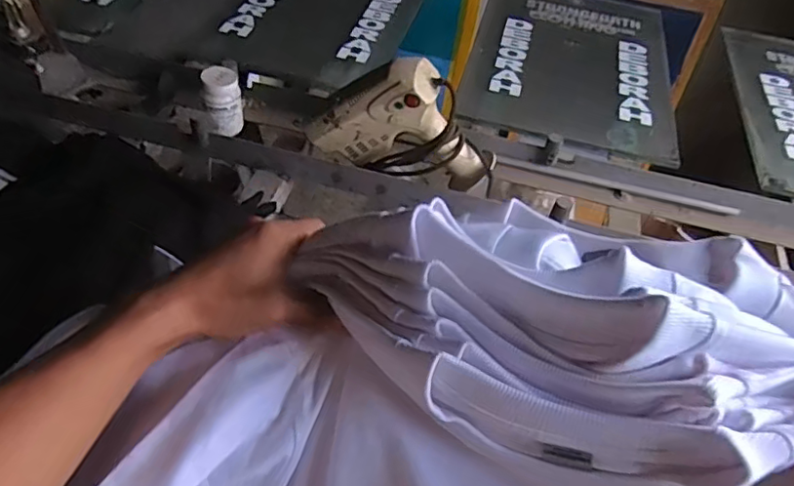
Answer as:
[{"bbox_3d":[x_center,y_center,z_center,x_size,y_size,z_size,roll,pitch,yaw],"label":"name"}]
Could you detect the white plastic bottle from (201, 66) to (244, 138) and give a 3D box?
[{"bbox_3d":[-0.288,-0.230,0.969,0.061,0.098,0.073,-8,49,-14],"label":"white plastic bottle"}]

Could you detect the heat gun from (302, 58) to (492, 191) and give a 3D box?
[{"bbox_3d":[0.005,-0.180,0.892,0.293,0.194,0.080,9,47,2],"label":"heat gun"}]

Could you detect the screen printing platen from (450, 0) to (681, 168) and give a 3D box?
[{"bbox_3d":[0.378,-0.415,1.272,0.406,0.024,0.651,15,47,7],"label":"screen printing platen"}]

